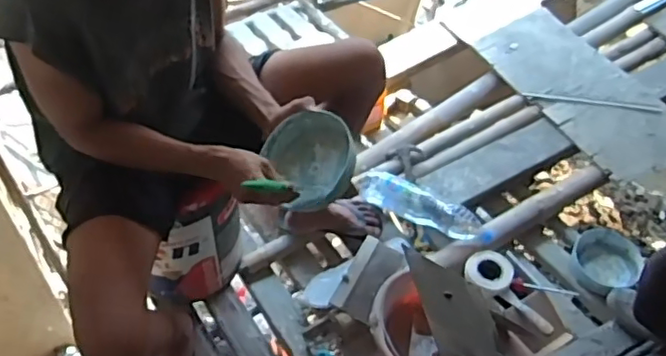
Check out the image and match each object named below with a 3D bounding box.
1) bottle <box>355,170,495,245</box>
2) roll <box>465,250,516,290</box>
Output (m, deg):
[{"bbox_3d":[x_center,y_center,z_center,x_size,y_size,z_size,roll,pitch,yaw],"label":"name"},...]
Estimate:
[{"bbox_3d":[0.225,0.065,1.469,0.348,0.075,0.081,23,52,14],"label":"bottle"},{"bbox_3d":[0.359,0.207,1.366,0.105,0.027,0.108,2,50,-3],"label":"roll"}]

